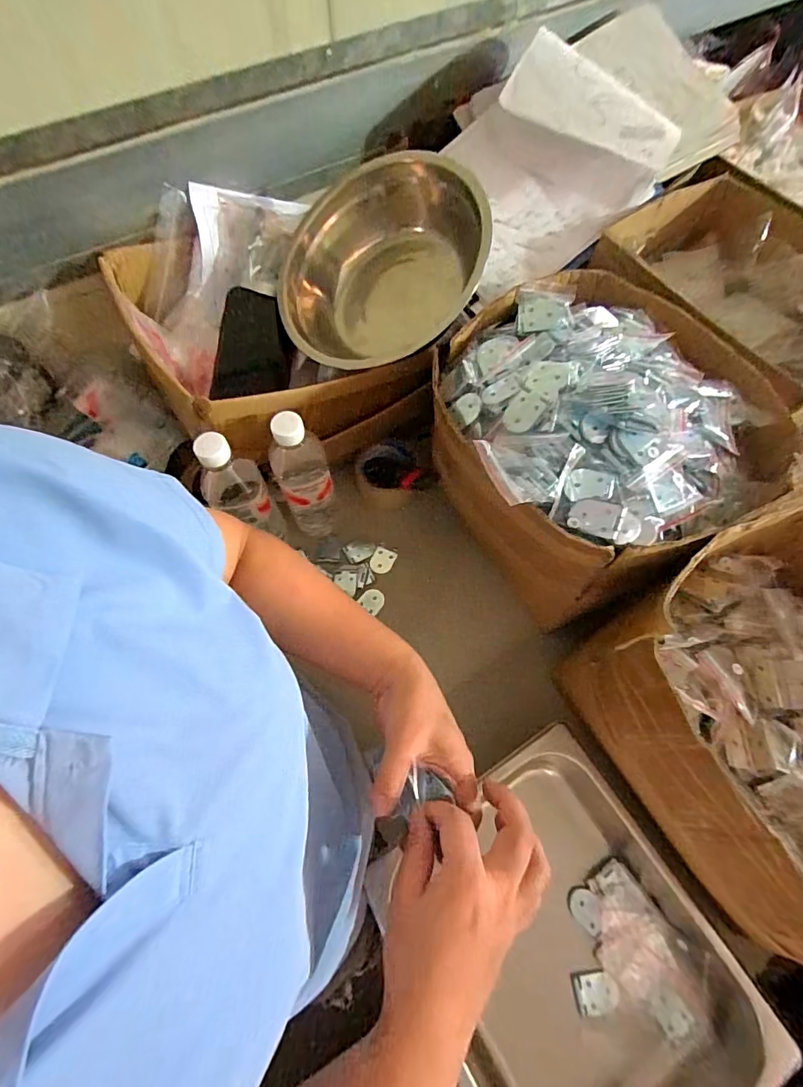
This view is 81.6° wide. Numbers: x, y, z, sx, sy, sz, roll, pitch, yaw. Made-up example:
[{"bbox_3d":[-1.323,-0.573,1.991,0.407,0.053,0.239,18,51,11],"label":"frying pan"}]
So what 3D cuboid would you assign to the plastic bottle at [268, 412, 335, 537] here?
[{"bbox_3d":[-0.118,-0.078,0.572,0.063,0.218,0.060,-14,67,-6],"label":"plastic bottle"}]

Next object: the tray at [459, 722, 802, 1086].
[{"bbox_3d":[0.156,0.397,0.467,0.260,0.097,0.325,-26,69,-11],"label":"tray"}]

